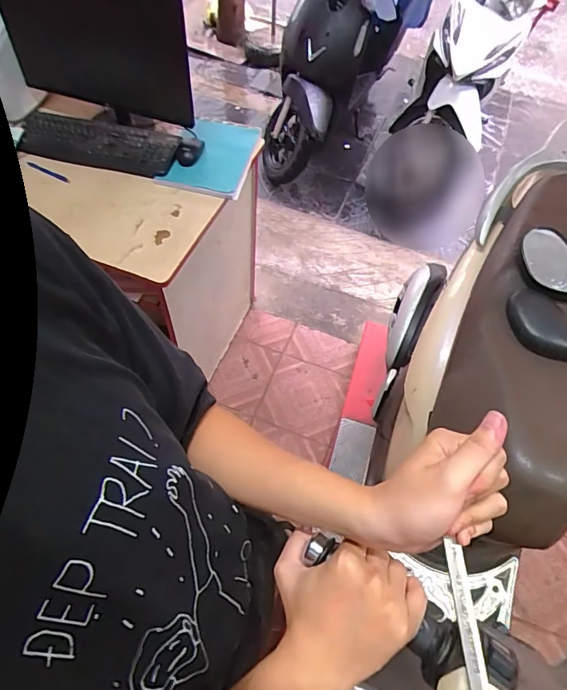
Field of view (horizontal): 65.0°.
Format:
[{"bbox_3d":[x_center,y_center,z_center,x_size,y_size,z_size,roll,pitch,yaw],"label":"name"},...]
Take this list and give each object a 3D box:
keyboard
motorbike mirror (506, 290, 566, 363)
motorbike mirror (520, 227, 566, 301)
[{"bbox_3d":[-0.496,-0.551,1.200,0.432,0.042,0.158,12,59,3],"label":"keyboard"},{"bbox_3d":[0.506,0.003,0.783,0.088,0.041,0.258,-35,68,-23],"label":"motorbike mirror"},{"bbox_3d":[0.538,-0.115,0.814,0.249,0.051,0.088,40,63,4],"label":"motorbike mirror"}]

